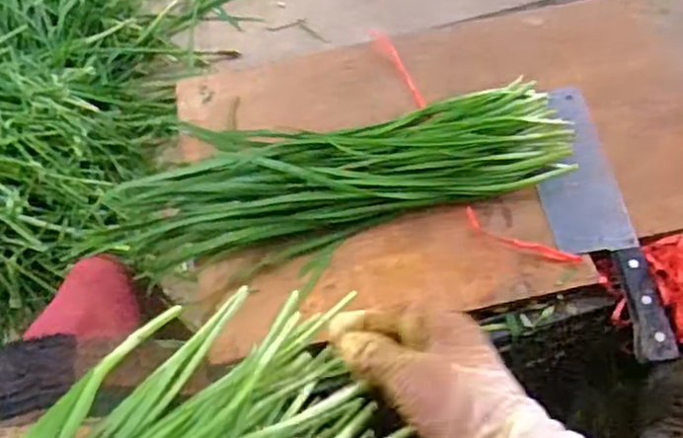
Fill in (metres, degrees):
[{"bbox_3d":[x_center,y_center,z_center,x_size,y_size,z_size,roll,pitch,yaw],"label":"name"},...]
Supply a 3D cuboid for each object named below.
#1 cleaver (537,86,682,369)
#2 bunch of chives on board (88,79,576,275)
[{"bbox_3d":[0.223,-0.005,0.608,0.069,0.030,0.270,-6,63,0],"label":"cleaver"},{"bbox_3d":[-0.004,-0.039,0.628,0.425,0.045,0.138,-8,63,-1],"label":"bunch of chives on board"}]

